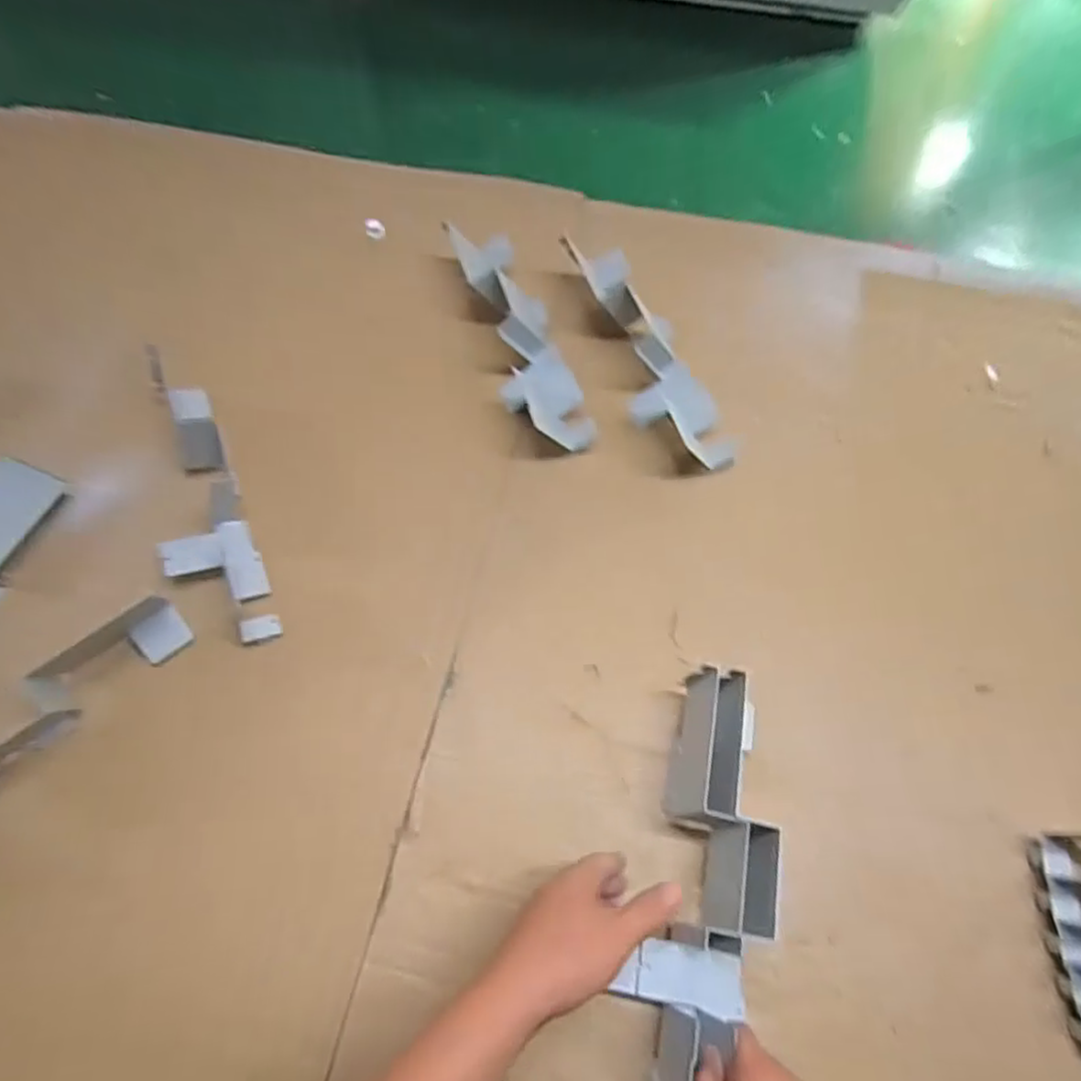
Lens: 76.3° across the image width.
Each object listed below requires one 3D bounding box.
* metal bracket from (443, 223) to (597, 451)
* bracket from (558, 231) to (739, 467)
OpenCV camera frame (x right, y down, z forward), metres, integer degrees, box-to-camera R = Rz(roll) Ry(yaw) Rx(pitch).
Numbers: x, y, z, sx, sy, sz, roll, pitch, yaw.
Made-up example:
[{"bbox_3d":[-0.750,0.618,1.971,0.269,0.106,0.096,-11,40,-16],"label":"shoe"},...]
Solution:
[{"bbox_3d":[-0.022,-0.232,0.764,0.080,0.064,0.305,-17,66,-9],"label":"metal bracket"},{"bbox_3d":[0.124,-0.218,0.767,0.094,0.069,0.312,-21,67,-11],"label":"bracket"}]

